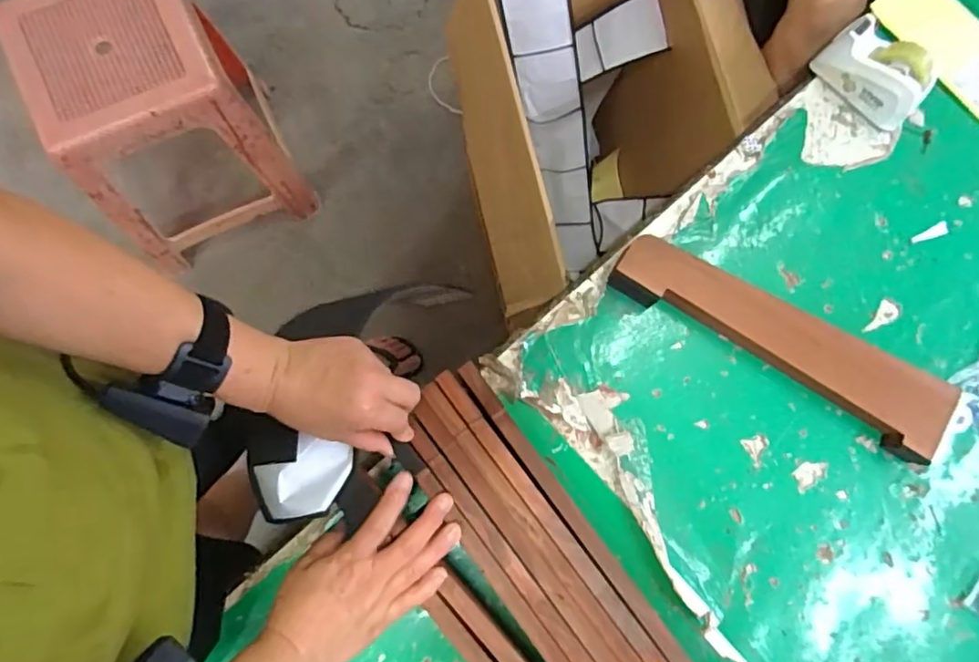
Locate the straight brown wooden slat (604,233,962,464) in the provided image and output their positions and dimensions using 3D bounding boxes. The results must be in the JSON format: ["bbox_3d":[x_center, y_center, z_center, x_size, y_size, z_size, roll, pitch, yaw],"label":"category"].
[{"bbox_3d":[0.288,0.008,0.596,0.349,0.037,0.080,31,79,5],"label":"straight brown wooden slat"}]

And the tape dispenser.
[{"bbox_3d":[0.411,-0.275,0.642,0.054,0.063,0.116,-43,83,-9],"label":"tape dispenser"}]

